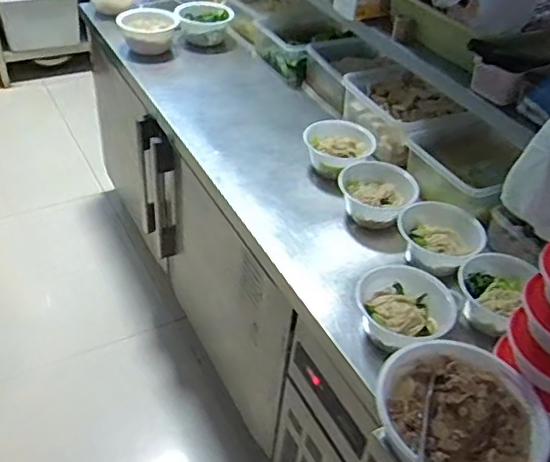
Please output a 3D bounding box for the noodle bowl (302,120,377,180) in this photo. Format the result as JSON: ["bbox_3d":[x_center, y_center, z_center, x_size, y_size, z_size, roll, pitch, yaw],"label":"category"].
[{"bbox_3d":[0.144,-0.199,1.470,0.174,0.103,0.138,21,42,16],"label":"noodle bowl"}]

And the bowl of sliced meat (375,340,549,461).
[{"bbox_3d":[0.280,0.280,0.895,0.240,0.070,0.240,4,40,-3],"label":"bowl of sliced meat"}]

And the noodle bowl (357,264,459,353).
[{"bbox_3d":[0.220,0.141,1.052,0.162,0.078,0.171,4,40,-3],"label":"noodle bowl"}]

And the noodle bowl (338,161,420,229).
[{"bbox_3d":[0.222,-0.075,1.327,0.170,0.092,0.163,4,40,-3],"label":"noodle bowl"}]

